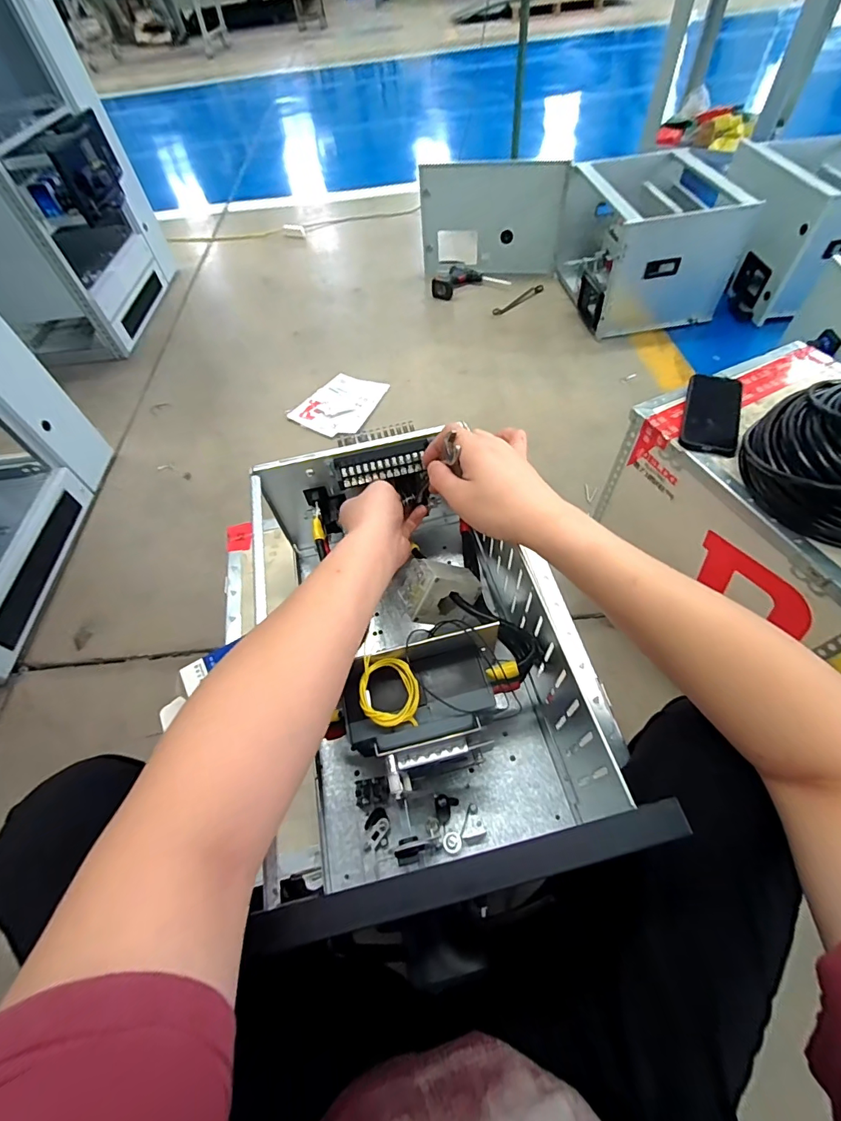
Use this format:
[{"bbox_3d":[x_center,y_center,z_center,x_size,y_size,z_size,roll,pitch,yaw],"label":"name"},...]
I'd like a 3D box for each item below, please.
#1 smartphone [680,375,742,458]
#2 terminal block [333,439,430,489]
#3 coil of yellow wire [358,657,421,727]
[{"bbox_3d":[0.461,-0.232,0.709,0.078,0.012,0.162,14,70,18],"label":"smartphone"},{"bbox_3d":[-0.044,-0.109,0.507,0.102,0.030,0.022,-13,56,1],"label":"terminal block"},{"bbox_3d":[-0.026,0.111,0.378,0.049,0.014,0.054,3,68,-7],"label":"coil of yellow wire"}]

